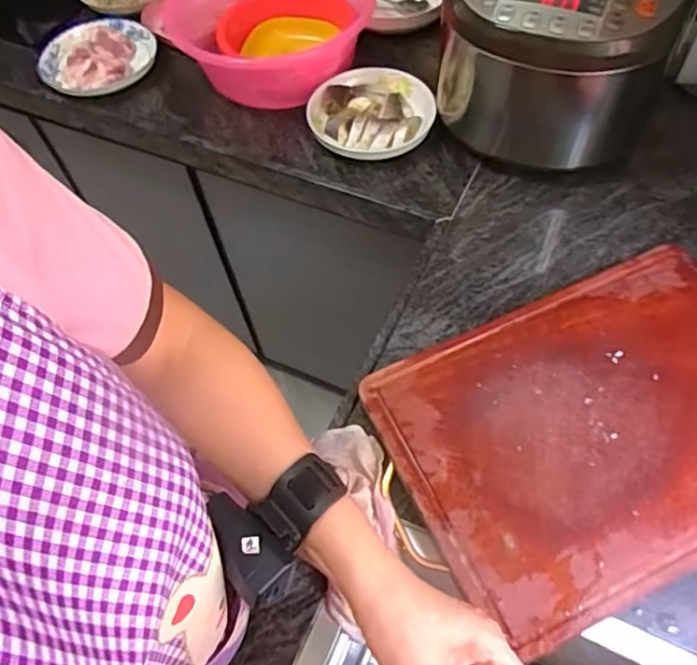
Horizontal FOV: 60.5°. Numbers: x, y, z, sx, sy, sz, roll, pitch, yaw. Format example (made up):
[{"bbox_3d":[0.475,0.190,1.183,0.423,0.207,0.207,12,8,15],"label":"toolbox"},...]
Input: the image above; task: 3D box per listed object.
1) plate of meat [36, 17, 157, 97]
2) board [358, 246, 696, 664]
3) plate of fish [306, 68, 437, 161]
[{"bbox_3d":[-0.378,-0.416,0.900,0.158,0.036,0.166,-2,59,3],"label":"plate of meat"},{"bbox_3d":[0.243,0.088,0.568,0.389,0.031,0.288,-22,60,-9],"label":"board"},{"bbox_3d":[0.032,-0.285,0.803,0.166,0.035,0.161,-2,59,3],"label":"plate of fish"}]

